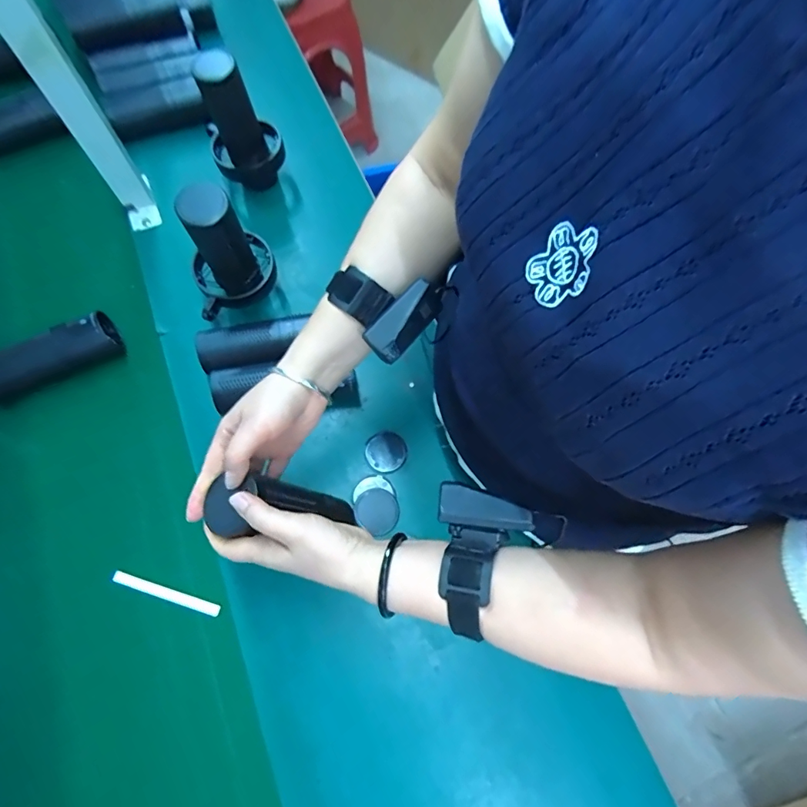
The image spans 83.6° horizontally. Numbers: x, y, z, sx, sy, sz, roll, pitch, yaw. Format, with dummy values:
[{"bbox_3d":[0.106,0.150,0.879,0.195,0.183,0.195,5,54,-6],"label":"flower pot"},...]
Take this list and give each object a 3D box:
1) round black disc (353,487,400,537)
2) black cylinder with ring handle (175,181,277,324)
[{"bbox_3d":[-0.030,0.122,0.515,0.050,0.009,0.047,0,71,-1],"label":"round black disc"},{"bbox_3d":[-0.208,-0.172,0.516,0.104,0.130,0.079,-29,73,-13],"label":"black cylinder with ring handle"}]

